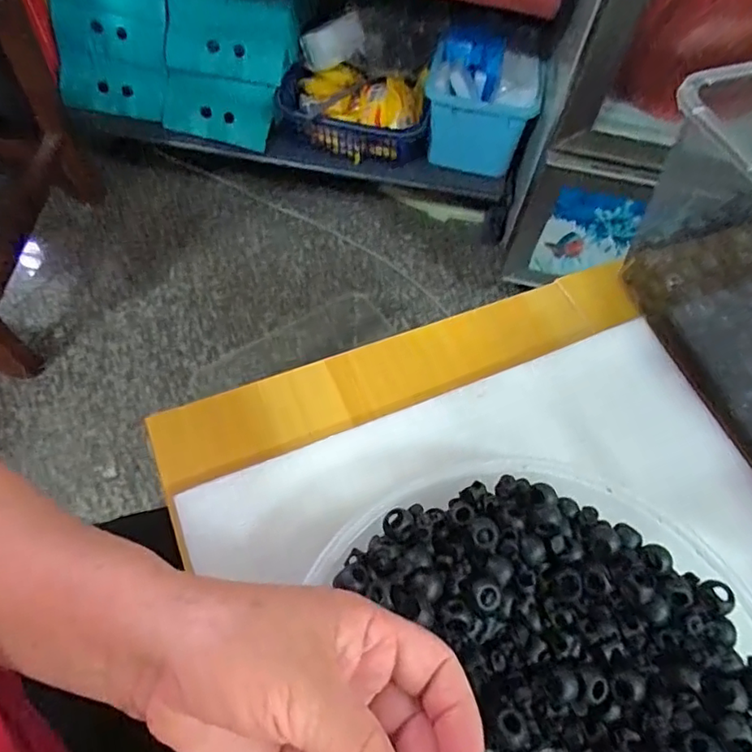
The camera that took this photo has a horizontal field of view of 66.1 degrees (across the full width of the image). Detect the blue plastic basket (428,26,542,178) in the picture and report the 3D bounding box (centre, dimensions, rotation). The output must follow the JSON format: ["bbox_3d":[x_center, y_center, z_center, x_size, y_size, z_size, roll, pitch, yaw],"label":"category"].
[{"bbox_3d":[0.205,-0.549,1.132,0.212,0.143,0.269,6,60,0],"label":"blue plastic basket"}]

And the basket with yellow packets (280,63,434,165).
[{"bbox_3d":[-0.043,-0.493,1.084,0.273,0.085,0.162,2,60,-3],"label":"basket with yellow packets"}]

